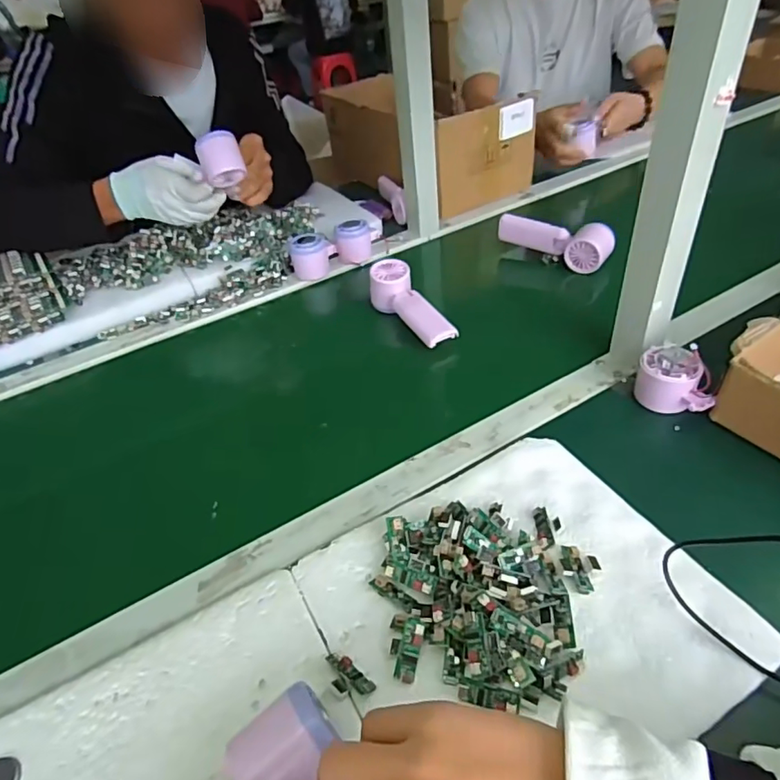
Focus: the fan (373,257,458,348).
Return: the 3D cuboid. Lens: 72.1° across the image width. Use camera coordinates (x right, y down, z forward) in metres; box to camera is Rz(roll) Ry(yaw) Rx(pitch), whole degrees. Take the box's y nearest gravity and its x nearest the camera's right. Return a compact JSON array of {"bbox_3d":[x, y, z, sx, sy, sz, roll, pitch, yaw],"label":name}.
[{"bbox_3d":[0.024,-0.115,0.698,0.056,0.046,0.154,-21,43,-15],"label":"fan"}]

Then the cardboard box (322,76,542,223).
[{"bbox_3d":[0.048,-0.480,1.019,0.218,0.142,0.401,-28,45,-22],"label":"cardboard box"}]

